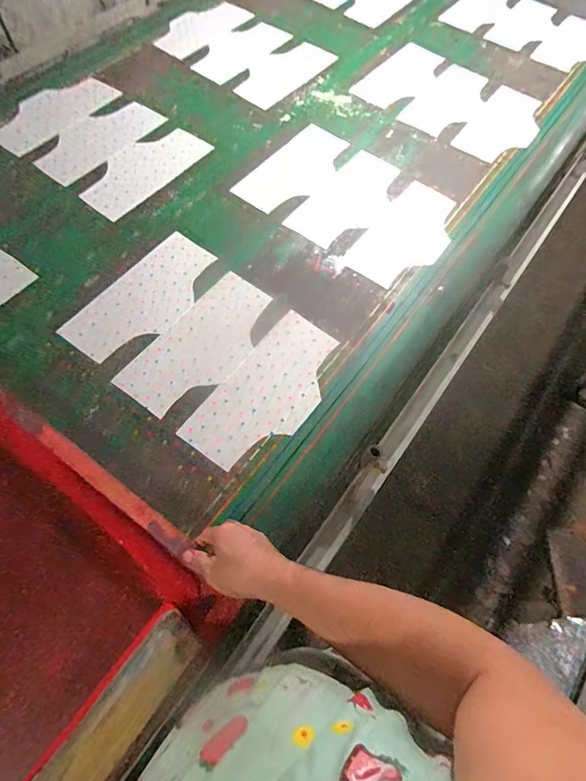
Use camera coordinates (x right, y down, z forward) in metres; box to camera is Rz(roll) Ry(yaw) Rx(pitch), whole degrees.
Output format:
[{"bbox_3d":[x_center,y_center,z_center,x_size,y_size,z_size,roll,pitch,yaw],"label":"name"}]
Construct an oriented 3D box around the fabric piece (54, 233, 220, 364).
[{"bbox_3d":[-0.270,-0.174,0.791,0.146,0.005,0.301,34,67,13],"label":"fabric piece"}]

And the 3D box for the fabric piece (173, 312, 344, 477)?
[{"bbox_3d":[-0.036,0.000,0.723,0.149,0.004,0.302,34,67,13],"label":"fabric piece"}]

